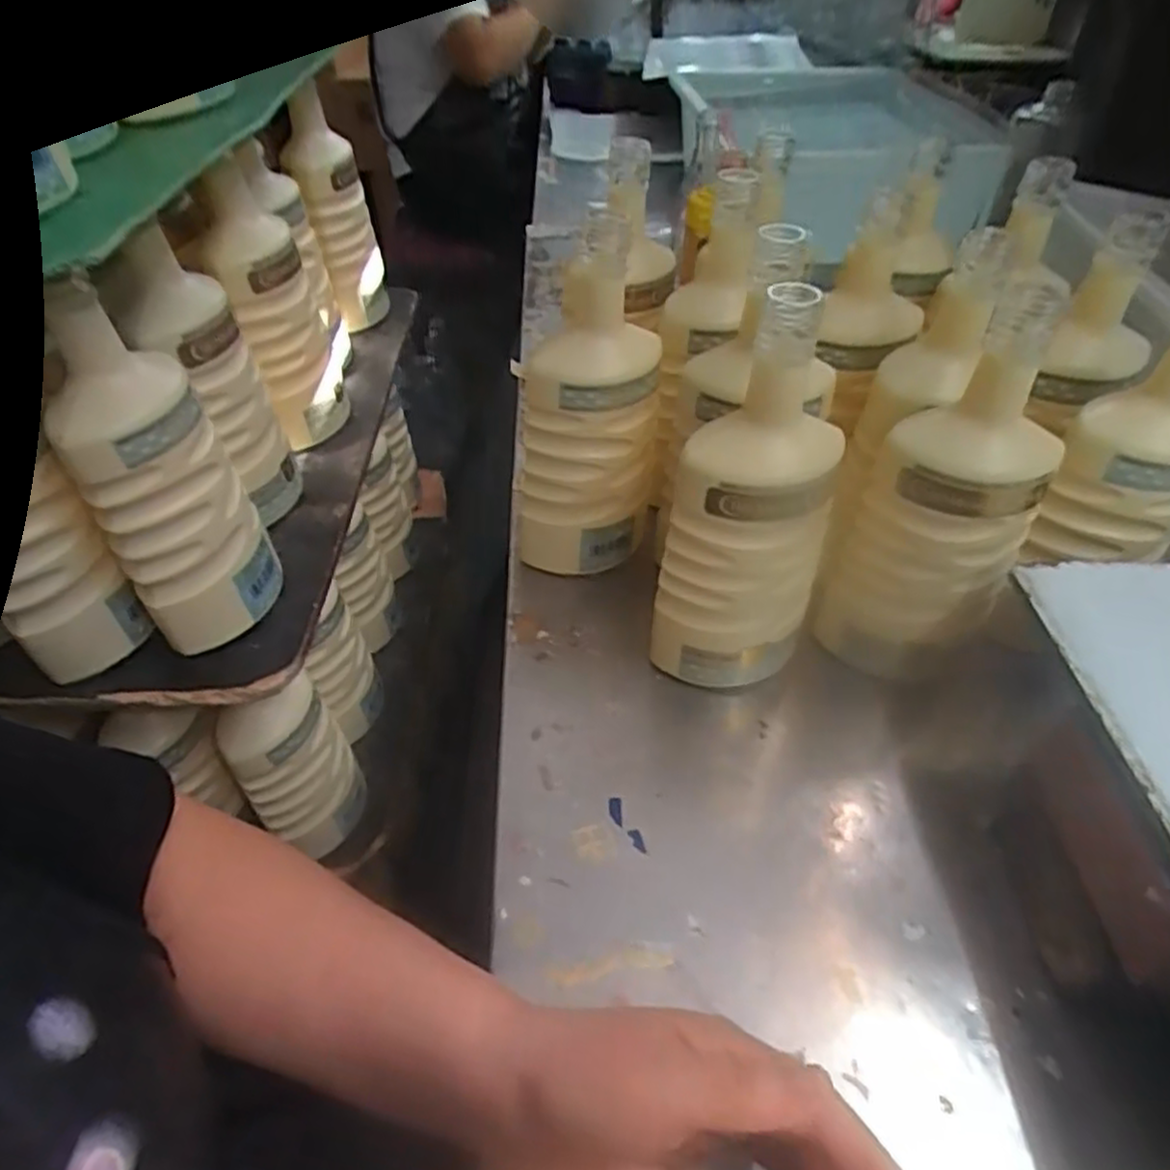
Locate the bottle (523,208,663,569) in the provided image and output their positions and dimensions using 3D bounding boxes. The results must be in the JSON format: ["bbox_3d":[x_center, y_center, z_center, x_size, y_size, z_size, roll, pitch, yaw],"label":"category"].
[{"bbox_3d":[0.003,-0.116,0.532,0.087,0.241,0.076,16,49,18],"label":"bottle"}]

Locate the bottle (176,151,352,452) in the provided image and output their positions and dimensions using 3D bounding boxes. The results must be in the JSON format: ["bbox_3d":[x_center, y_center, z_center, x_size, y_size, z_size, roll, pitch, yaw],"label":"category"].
[{"bbox_3d":[-0.245,-0.203,0.601,0.077,0.212,0.075,-17,47,-13],"label":"bottle"}]

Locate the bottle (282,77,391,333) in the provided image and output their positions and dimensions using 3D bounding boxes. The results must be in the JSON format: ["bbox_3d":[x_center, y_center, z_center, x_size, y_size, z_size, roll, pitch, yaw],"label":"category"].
[{"bbox_3d":[-0.232,-0.340,0.720,0.061,0.203,0.074,-12,45,-10],"label":"bottle"}]

